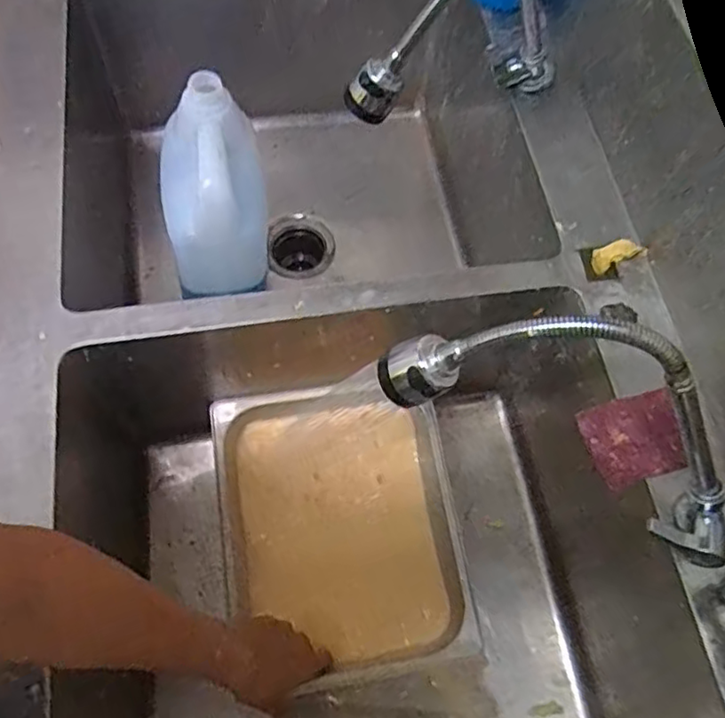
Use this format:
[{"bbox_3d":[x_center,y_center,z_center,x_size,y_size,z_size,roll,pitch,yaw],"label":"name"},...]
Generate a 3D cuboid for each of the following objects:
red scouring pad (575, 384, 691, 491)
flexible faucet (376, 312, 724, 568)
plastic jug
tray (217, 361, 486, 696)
[{"bbox_3d":[0.248,0.072,0.582,0.083,0.010,0.074,-17,64,1],"label":"red scouring pad"},{"bbox_3d":[0.174,0.051,0.467,0.315,0.157,0.077,29,66,-9],"label":"flexible faucet"},{"bbox_3d":[-0.179,-0.193,0.726,0.117,0.144,0.199,-4,66,-5],"label":"plastic jug"},{"bbox_3d":[-0.022,0.195,0.759,0.272,0.080,0.329,-6,66,-6],"label":"tray"}]

